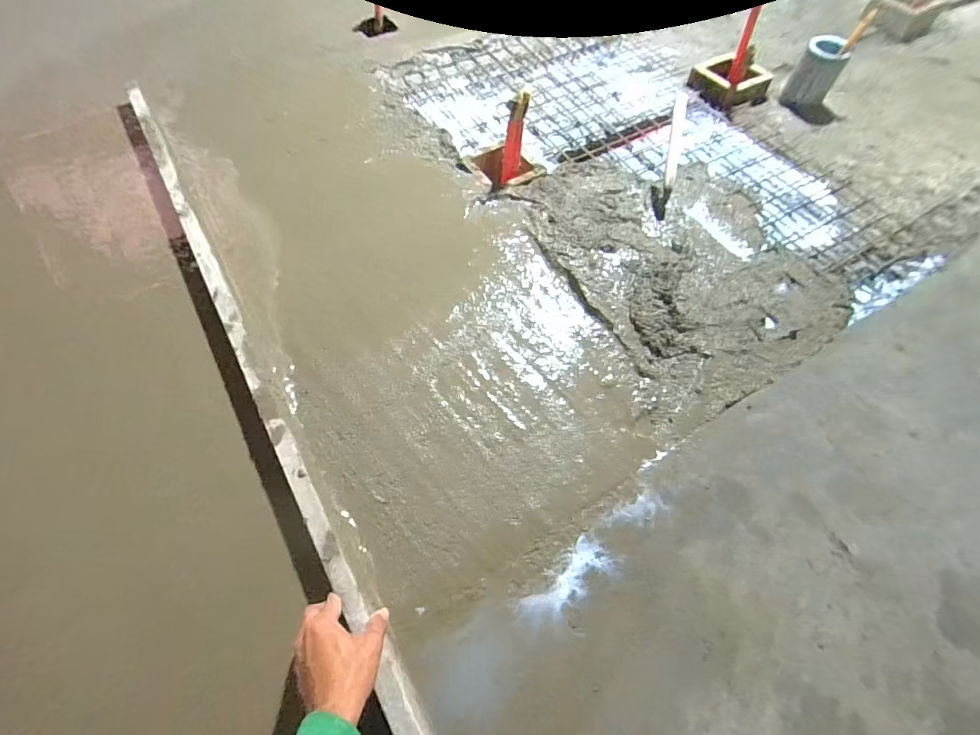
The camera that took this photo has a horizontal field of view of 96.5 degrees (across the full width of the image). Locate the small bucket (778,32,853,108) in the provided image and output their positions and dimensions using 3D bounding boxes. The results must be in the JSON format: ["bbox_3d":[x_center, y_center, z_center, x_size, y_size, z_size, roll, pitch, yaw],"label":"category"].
[{"bbox_3d":[0.811,-0.733,1.092,0.094,0.139,0.101,25,63,12],"label":"small bucket"}]

